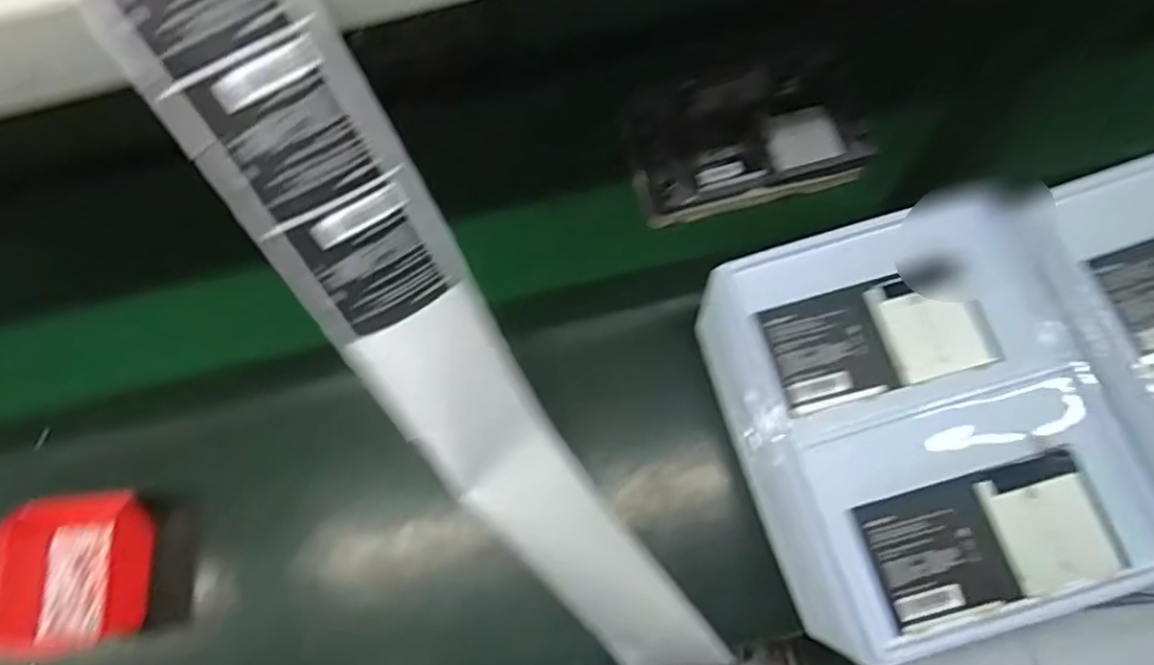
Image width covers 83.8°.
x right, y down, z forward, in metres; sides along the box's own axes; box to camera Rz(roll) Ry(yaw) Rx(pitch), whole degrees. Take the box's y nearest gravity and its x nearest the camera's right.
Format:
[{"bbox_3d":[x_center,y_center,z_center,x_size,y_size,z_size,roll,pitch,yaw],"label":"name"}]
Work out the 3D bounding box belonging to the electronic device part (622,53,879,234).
[{"bbox_3d":[0.193,-0.225,0.746,0.260,0.032,0.174,-14,70,-2],"label":"electronic device part"}]

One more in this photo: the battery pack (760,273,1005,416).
[{"bbox_3d":[0.243,0.002,0.516,0.171,0.007,0.088,-14,70,-3],"label":"battery pack"}]

